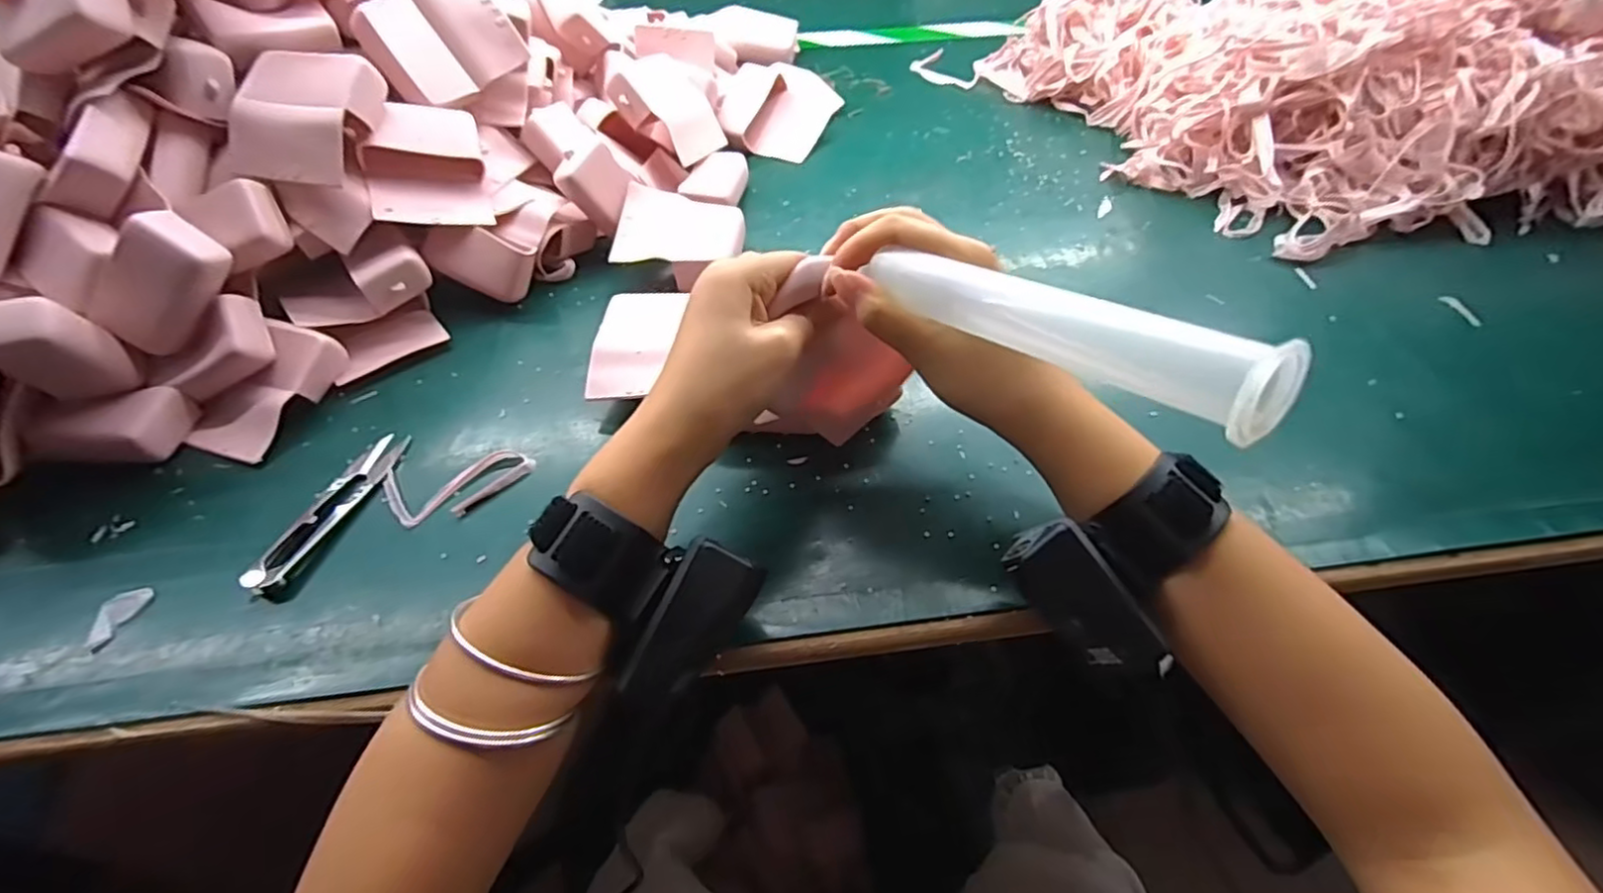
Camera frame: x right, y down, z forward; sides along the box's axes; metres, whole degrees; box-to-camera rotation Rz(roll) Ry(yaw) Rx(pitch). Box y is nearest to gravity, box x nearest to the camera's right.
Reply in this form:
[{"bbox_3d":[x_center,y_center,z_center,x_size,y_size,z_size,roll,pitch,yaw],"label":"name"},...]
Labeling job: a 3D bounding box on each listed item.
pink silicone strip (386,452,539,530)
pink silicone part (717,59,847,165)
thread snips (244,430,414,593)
[{"bbox_3d":[-0.187,0.022,0.368,0.079,0.004,0.039,-12,50,-8],"label":"pink silicone strip"},{"bbox_3d":[-0.022,-0.309,0.616,0.090,0.047,0.122,15,52,14],"label":"pink silicone part"},{"bbox_3d":[-0.248,0.031,0.360,0.024,0.010,0.105,10,51,10],"label":"thread snips"}]

